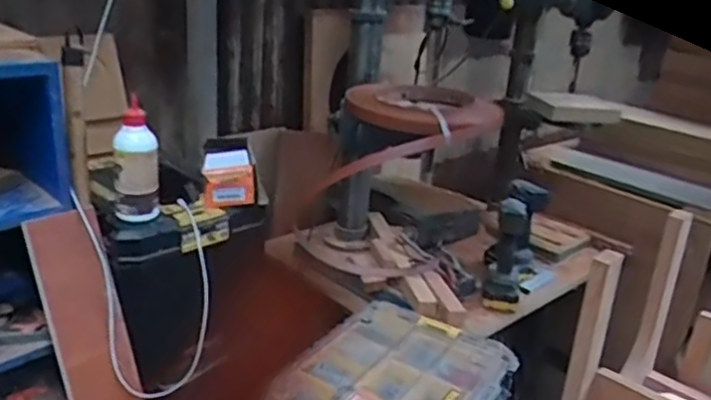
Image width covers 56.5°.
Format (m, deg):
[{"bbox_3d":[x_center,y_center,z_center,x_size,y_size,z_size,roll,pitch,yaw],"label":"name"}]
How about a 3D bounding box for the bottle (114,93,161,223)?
[{"bbox_3d":[-0.368,-0.058,1.110,0.071,0.181,0.051,0,21,-11],"label":"bottle"}]

